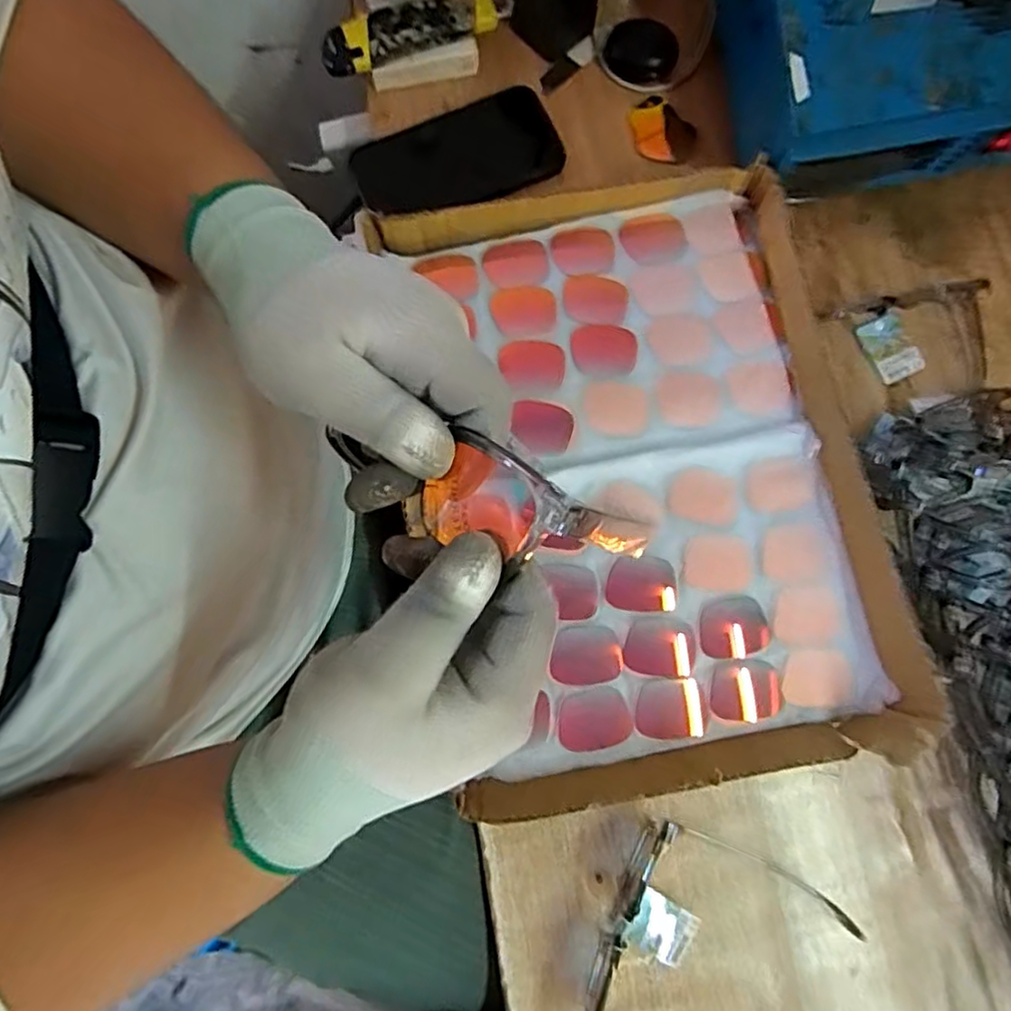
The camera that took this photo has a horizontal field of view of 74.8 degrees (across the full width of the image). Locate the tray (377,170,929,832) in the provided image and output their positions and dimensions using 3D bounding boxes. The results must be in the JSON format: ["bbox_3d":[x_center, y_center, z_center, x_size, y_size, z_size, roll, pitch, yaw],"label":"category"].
[{"bbox_3d":[0.099,-0.027,0.478,0.289,0.055,0.419,-8,79,-2],"label":"tray"}]

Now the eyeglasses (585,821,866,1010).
[{"bbox_3d":[0.136,0.296,0.420,0.146,0.041,0.143,24,80,4],"label":"eyeglasses"}]

